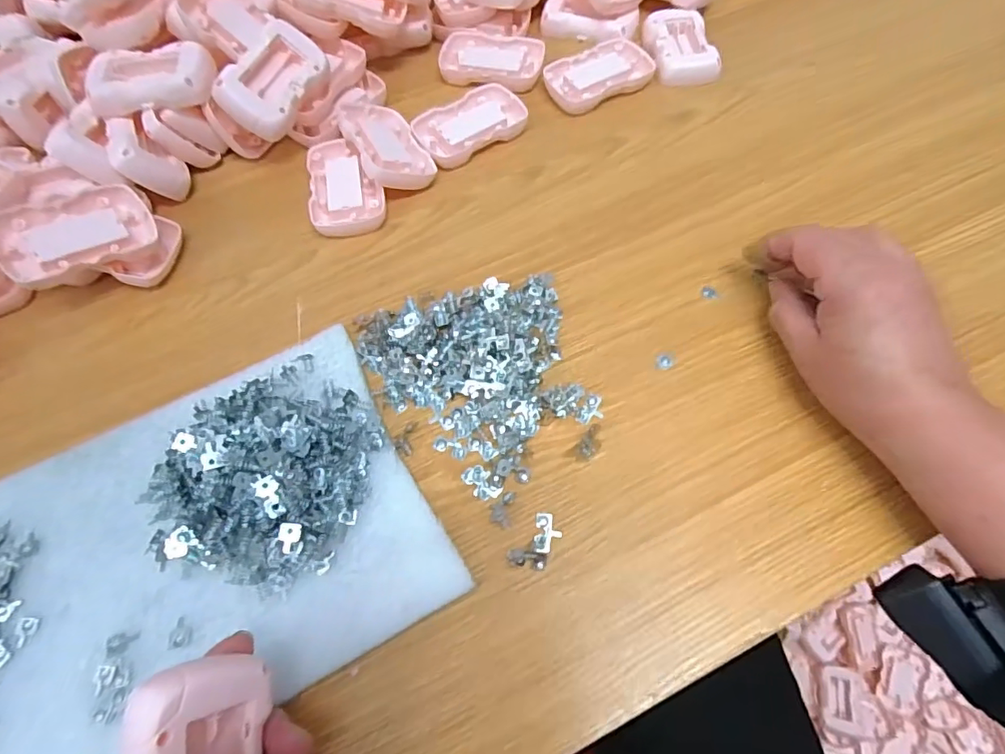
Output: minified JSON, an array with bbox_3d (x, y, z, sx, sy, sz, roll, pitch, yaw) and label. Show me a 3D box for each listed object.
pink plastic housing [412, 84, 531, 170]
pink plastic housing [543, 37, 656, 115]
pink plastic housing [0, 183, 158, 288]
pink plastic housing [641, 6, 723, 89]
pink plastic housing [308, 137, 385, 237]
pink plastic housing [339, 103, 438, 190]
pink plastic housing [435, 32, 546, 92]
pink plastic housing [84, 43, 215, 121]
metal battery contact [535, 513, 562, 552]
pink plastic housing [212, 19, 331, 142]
[{"bbox_3d":[-0.025,-0.204,0.445,0.089,0.016,0.057,-30,66,-12],"label":"pink plastic housing"},{"bbox_3d":[0.082,-0.258,0.468,0.091,0.012,0.060,-27,65,-11],"label":"pink plastic housing"},{"bbox_3d":[-0.281,-0.095,0.359,0.090,0.015,0.056,-27,86,-27],"label":"pink plastic housing"},{"bbox_3d":[0.157,-0.290,0.482,0.054,0.021,0.084,-5,63,0],"label":"pink plastic housing"},{"bbox_3d":[-0.120,-0.147,0.422,0.052,0.018,0.093,-12,64,-4],"label":"pink plastic housing"},{"bbox_3d":[-0.093,-0.181,0.427,0.057,0.017,0.090,-10,58,-35],"label":"pink plastic housing"},{"bbox_3d":[-0.010,-0.276,0.480,0.089,0.019,0.060,5,64,5],"label":"pink plastic housing"},{"bbox_3d":[-0.261,-0.219,0.405,0.087,0.022,0.052,-6,63,-1],"label":"pink plastic housing"},{"bbox_3d":[0.025,0.085,0.298,0.014,0.004,0.021,3,64,4],"label":"metal battery contact"},{"bbox_3d":[-0.173,-0.225,0.413,0.052,0.026,0.090,34,68,-21],"label":"pink plastic housing"}]

